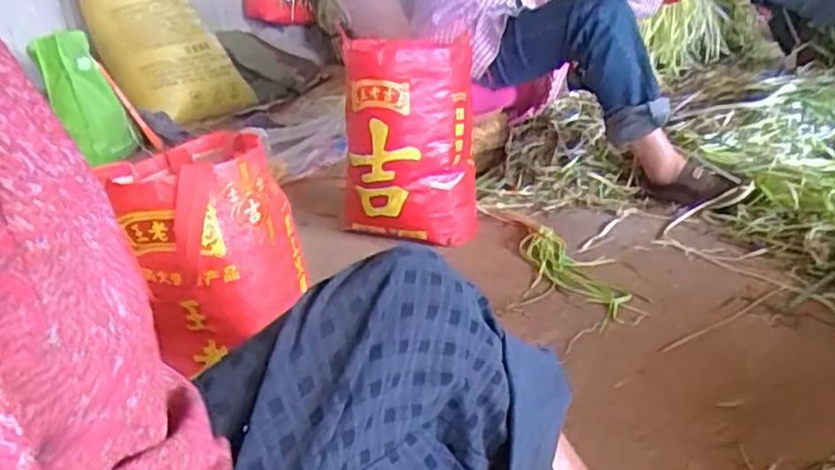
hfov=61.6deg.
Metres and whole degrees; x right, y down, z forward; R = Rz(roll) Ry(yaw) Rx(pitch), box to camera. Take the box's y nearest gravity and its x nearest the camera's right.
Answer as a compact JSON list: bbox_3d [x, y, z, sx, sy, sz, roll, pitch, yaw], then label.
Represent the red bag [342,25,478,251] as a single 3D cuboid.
[{"bbox_3d":[-0.024,-0.187,1.414,0.270,0.386,0.159,-4,24,3],"label":"red bag"}]

